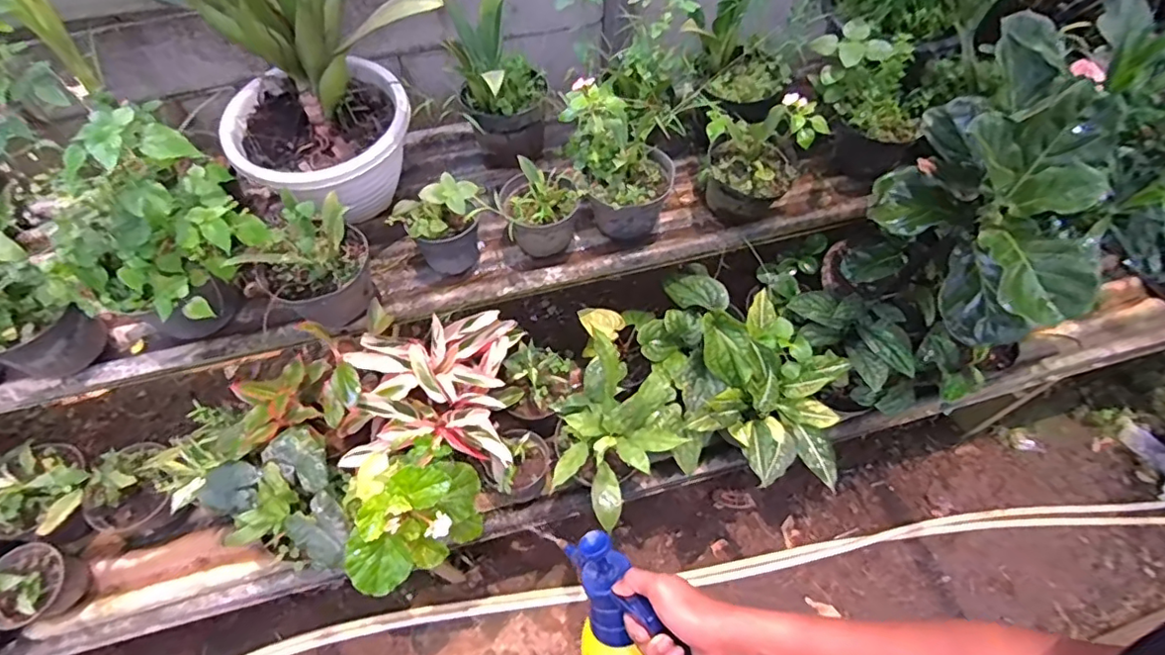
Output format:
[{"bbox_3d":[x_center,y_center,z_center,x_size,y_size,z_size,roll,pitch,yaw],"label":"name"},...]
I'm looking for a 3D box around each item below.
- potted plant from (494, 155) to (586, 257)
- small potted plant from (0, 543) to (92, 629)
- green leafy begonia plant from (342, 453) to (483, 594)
[{"bbox_3d":[-0.088,-0.232,1.115,0.159,0.145,0.179,-16,60,-9],"label":"potted plant"},{"bbox_3d":[-1.008,0.446,1.004,0.126,0.187,0.138,-14,59,-8],"label":"small potted plant"},{"bbox_3d":[-0.275,0.292,0.912,0.203,0.221,0.221,-11,59,-6],"label":"green leafy begonia plant"}]

